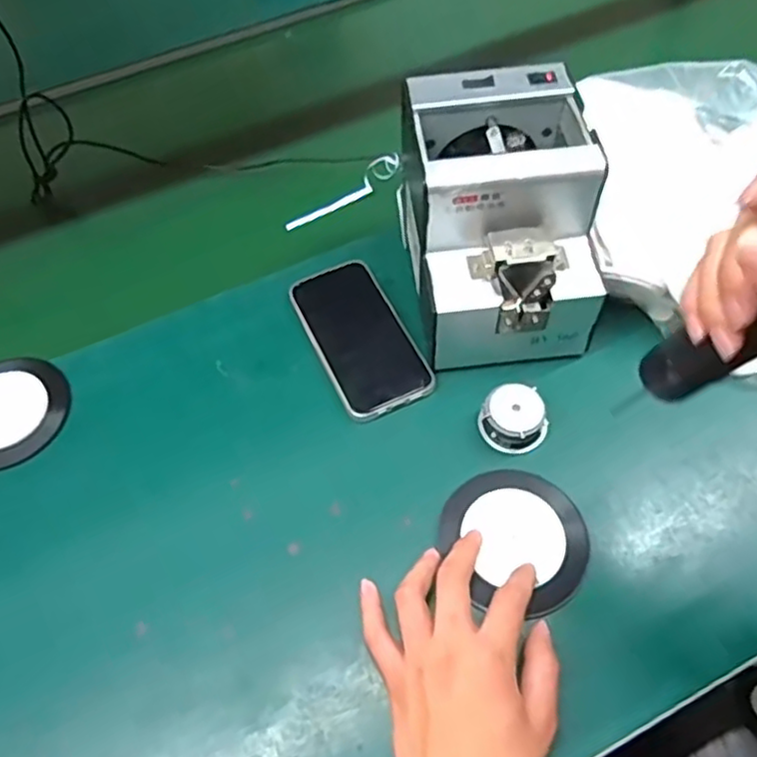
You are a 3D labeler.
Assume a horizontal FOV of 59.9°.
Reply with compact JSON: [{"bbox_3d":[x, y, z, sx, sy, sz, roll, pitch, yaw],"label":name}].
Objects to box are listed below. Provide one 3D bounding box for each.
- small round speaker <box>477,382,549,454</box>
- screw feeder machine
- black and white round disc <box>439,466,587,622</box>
[{"bbox_3d":[0.100,0.029,0.484,0.043,0.026,0.044,-2,57,3],"label":"small round speaker"},{"bbox_3d":[0.087,-0.116,0.508,0.136,0.145,0.185,-5,60,-1],"label":"screw feeder machine"},{"bbox_3d":[0.095,0.109,0.451,0.093,0.016,0.098,-1,53,1],"label":"black and white round disc"}]

